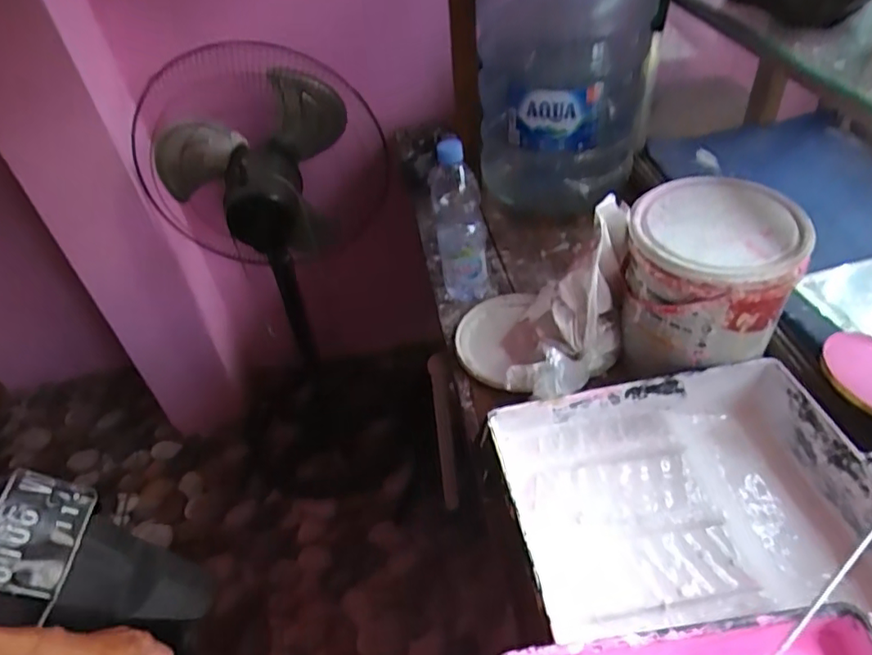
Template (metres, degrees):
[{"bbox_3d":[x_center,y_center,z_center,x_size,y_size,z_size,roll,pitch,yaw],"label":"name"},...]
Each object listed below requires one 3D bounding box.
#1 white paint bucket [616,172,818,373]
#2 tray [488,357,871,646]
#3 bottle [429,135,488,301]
[{"bbox_3d":[0.315,-0.059,0.696,0.169,0.161,0.176,-4,42,4],"label":"white paint bucket"},{"bbox_3d":[0.252,0.183,0.596,0.340,0.093,0.274,-8,42,-1],"label":"tray"},{"bbox_3d":[0.033,-0.149,0.832,0.065,0.242,0.057,-10,42,-4],"label":"bottle"}]

